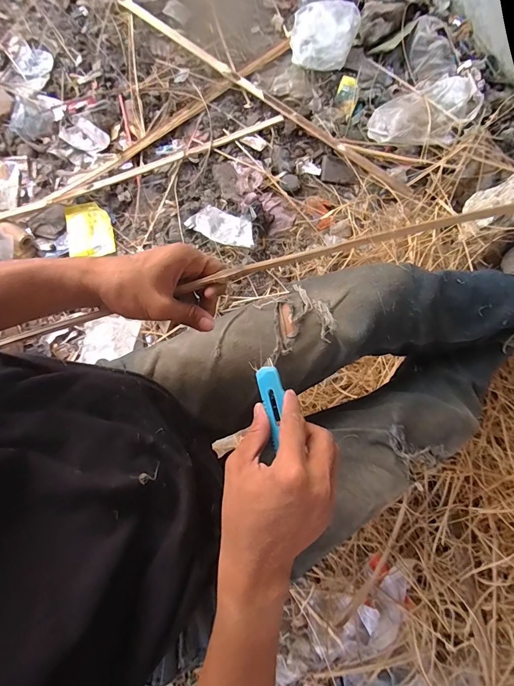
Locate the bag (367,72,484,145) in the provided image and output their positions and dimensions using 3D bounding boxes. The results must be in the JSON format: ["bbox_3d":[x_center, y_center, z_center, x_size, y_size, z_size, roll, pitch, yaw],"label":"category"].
[{"bbox_3d":[0.397,-0.542,0.830,0.244,0.054,0.167,-16,79,-2],"label":"bag"}]

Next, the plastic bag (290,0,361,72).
[{"bbox_3d":[0.170,-0.768,0.875,0.164,0.050,0.172,6,79,2],"label":"plastic bag"}]

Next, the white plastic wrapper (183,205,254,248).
[{"bbox_3d":[-0.076,-0.261,0.780,0.167,0.032,0.082,26,80,18],"label":"white plastic wrapper"}]

